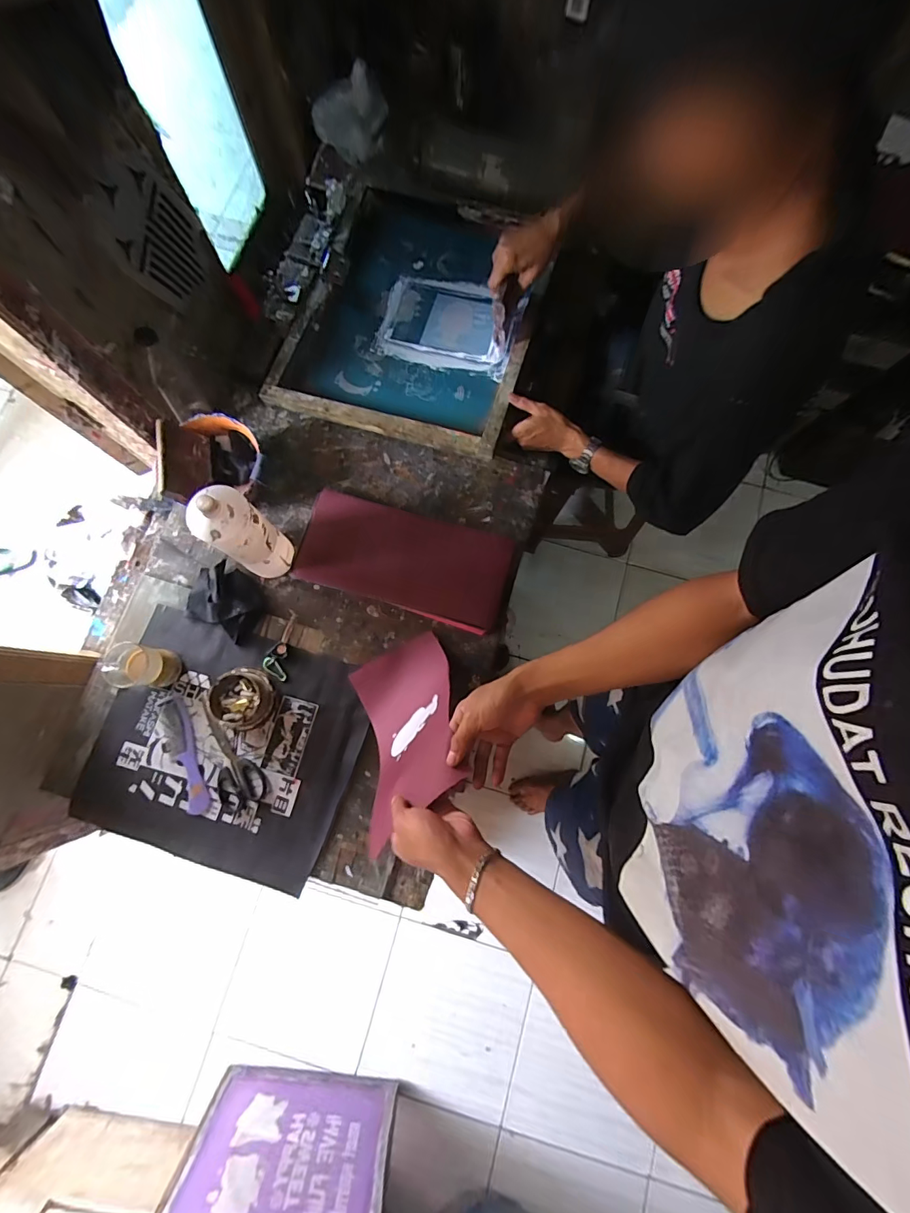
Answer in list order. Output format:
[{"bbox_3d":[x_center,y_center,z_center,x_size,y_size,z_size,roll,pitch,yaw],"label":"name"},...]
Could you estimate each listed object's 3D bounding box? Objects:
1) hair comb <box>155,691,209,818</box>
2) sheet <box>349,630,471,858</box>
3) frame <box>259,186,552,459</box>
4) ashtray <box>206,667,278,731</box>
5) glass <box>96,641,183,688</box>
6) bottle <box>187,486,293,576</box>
[{"bbox_3d":[-0.452,0.245,0.736,0.049,0.008,0.194,-22,79,-4],"label":"hair comb"},{"bbox_3d":[-0.061,0.171,0.643,0.167,0.328,0.093,-26,116,-5],"label":"sheet"},{"bbox_3d":[-0.068,-0.564,0.879,0.446,0.061,0.511,17,79,4],"label":"frame"},{"bbox_3d":[-0.351,0.152,0.737,0.092,0.036,0.098,0,79,0],"label":"ashtray"},{"bbox_3d":[-0.509,0.097,0.725,0.080,0.084,0.069,9,79,2],"label":"glass"},{"bbox_3d":[-0.323,-0.107,0.689,0.067,0.220,0.084,37,81,7],"label":"bottle"}]

